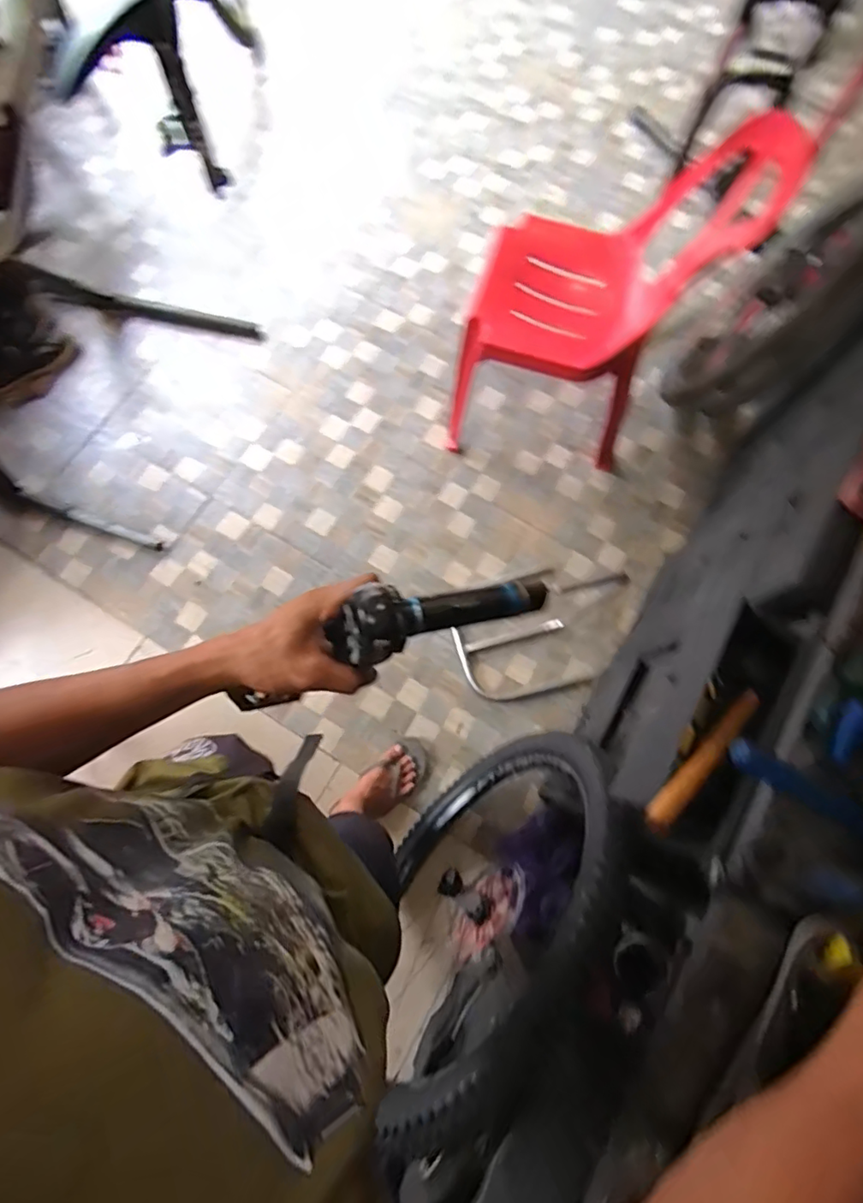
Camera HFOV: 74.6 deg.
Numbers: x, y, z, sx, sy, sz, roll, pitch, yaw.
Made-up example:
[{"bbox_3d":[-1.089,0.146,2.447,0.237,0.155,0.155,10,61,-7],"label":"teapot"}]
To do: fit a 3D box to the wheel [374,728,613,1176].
[{"bbox_3d":[0.081,0.497,0.975,0.081,0.660,0.571,43,104,-5],"label":"wheel"}]

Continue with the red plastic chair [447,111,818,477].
[{"bbox_3d":[0.330,-0.668,1.306,0.487,0.729,0.378,11,75,1],"label":"red plastic chair"}]

